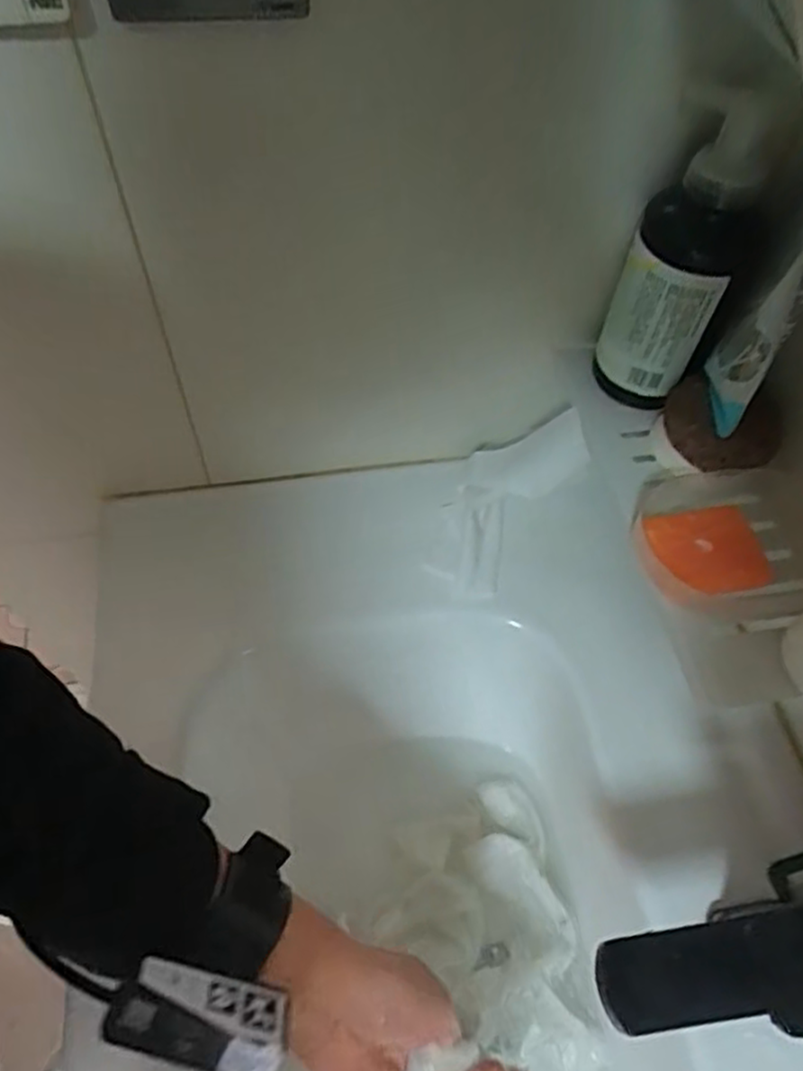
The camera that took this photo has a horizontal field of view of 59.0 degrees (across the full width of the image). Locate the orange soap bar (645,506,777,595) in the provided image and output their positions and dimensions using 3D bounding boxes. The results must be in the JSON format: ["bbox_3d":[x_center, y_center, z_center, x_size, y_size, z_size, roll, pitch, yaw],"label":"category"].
[{"bbox_3d":[0.184,0.008,0.424,0.065,0.012,0.056,-12,60,-10],"label":"orange soap bar"}]

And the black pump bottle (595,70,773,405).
[{"bbox_3d":[0.175,-0.161,0.440,0.074,0.181,0.056,23,60,11],"label":"black pump bottle"}]

